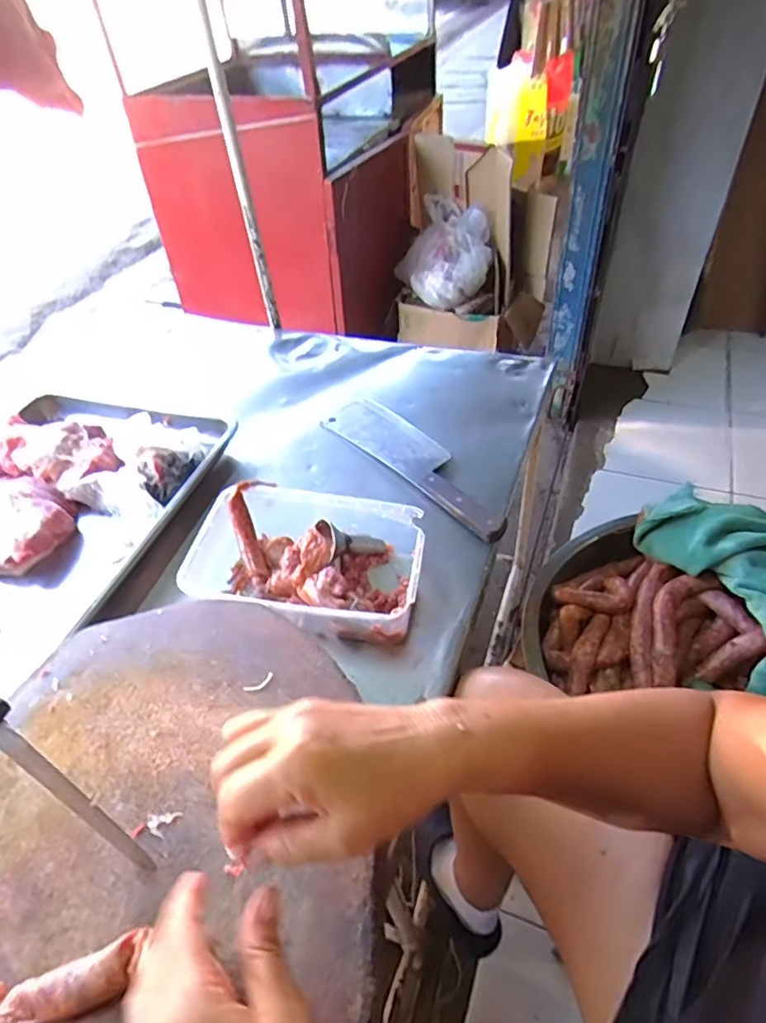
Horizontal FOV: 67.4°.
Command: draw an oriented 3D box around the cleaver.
[{"bbox_3d":[0.052,-0.075,0.789,0.095,0.028,0.338,-32,52,-26],"label":"cleaver"}]

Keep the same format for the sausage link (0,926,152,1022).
[{"bbox_3d":[-0.196,0.293,0.355,0.098,0.023,0.031,-14,46,-8],"label":"sausage link"}]

